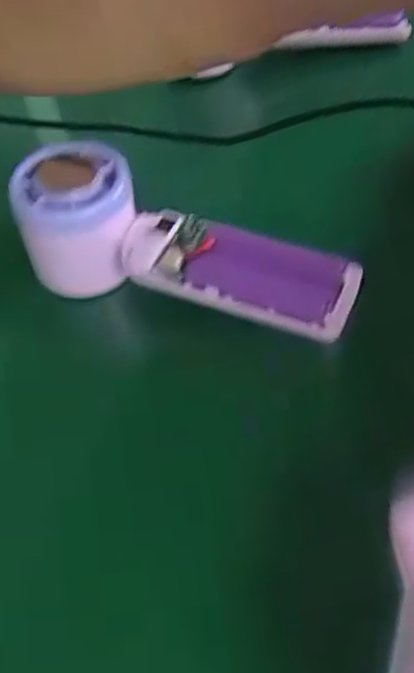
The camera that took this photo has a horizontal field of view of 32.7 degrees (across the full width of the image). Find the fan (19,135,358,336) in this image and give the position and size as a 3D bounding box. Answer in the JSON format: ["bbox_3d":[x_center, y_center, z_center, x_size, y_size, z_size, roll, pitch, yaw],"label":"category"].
[{"bbox_3d":[-0.012,-0.041,0.325,0.160,0.046,0.056,13,55,15],"label":"fan"}]

